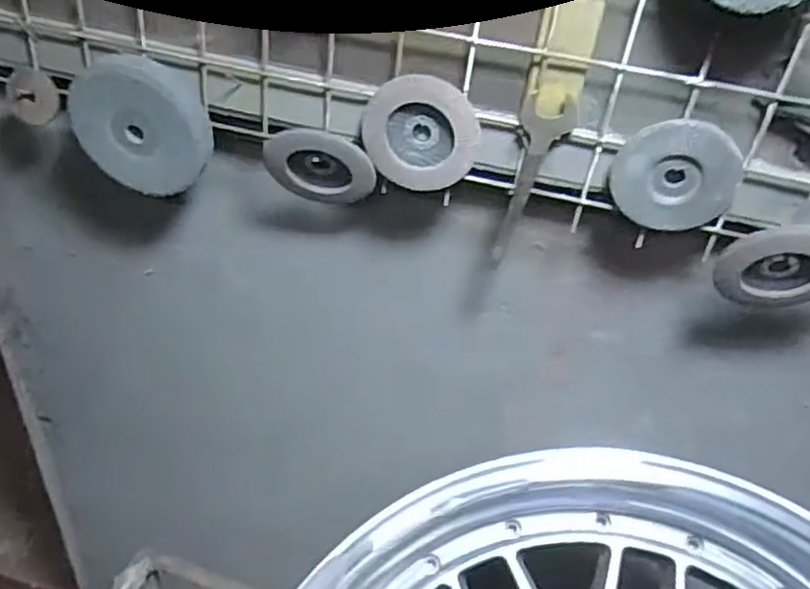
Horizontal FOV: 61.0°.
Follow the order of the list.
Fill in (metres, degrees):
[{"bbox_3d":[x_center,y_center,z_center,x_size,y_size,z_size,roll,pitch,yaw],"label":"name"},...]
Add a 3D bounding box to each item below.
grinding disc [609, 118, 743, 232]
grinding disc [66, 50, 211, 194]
[{"bbox_3d":[0.212,-0.092,0.534,0.095,0.086,0.013,12,37,6],"label":"grinding disc"},{"bbox_3d":[-0.232,-0.148,0.606,0.123,0.117,0.025,13,37,7],"label":"grinding disc"}]

